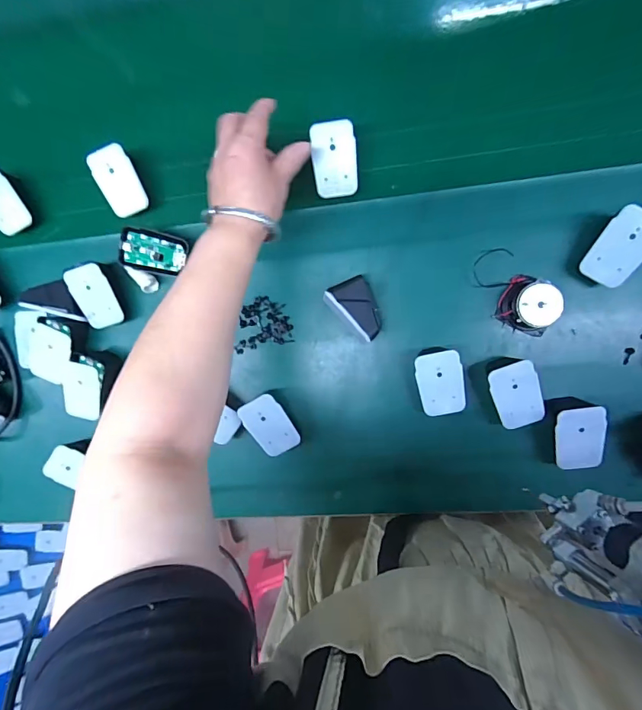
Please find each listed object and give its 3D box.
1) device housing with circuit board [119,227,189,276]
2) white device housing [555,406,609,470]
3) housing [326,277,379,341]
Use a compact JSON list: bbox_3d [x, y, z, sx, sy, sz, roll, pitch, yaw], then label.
[{"bbox_3d":[-0.185,-0.114,0.470,0.067,0.009,0.042,10,99,-17],"label":"device housing with circuit board"},{"bbox_3d":[0.256,0.082,0.429,0.044,0.042,0.064,-8,94,9],"label":"white device housing"},{"bbox_3d":[0.037,-0.046,0.453,0.045,0.046,0.067,-25,92,10],"label":"housing"}]

